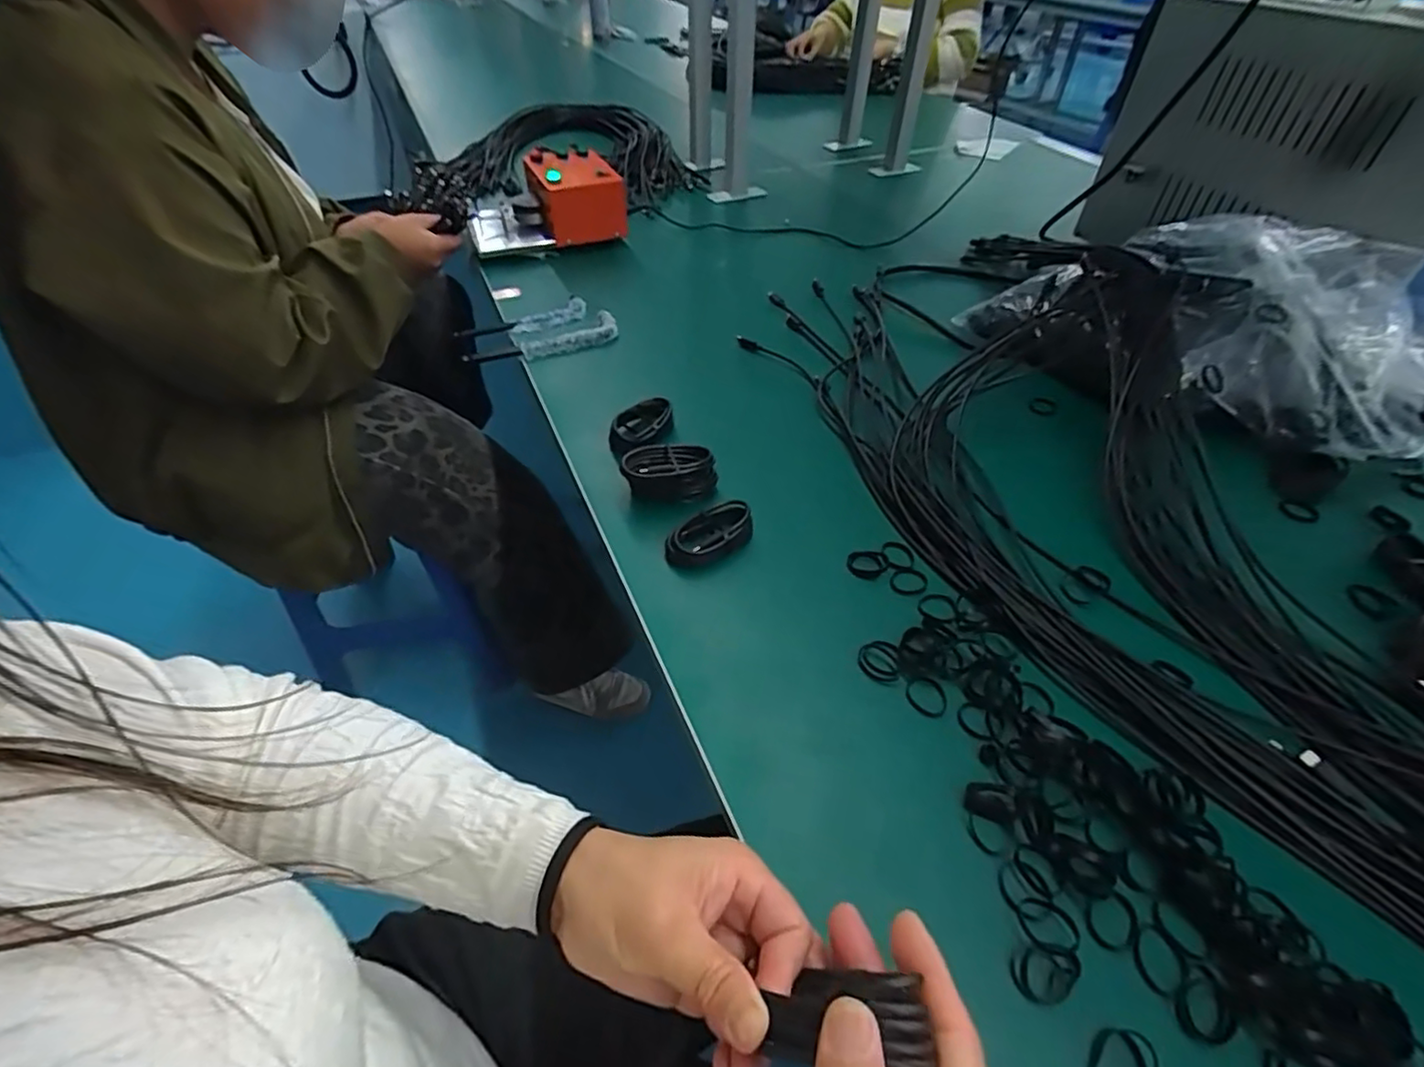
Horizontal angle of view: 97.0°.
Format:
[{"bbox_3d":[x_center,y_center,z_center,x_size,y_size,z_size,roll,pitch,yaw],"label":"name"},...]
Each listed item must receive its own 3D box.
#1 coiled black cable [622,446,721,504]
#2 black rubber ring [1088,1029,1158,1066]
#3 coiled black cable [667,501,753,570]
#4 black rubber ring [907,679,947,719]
[{"bbox_3d":[-0.036,-0.050,0.535,0.076,0.041,0.034,0,46,-1],"label":"coiled black cable"},{"bbox_3d":[0.182,0.236,0.279,0.023,0.006,0.032,36,55,29],"label":"black rubber ring"},{"bbox_3d":[-0.002,0.002,0.497,0.074,0.022,0.041,-22,50,-21],"label":"coiled black cable"},{"bbox_3d":[0.139,0.106,0.408,0.025,0.004,0.026,0,46,0],"label":"black rubber ring"}]

